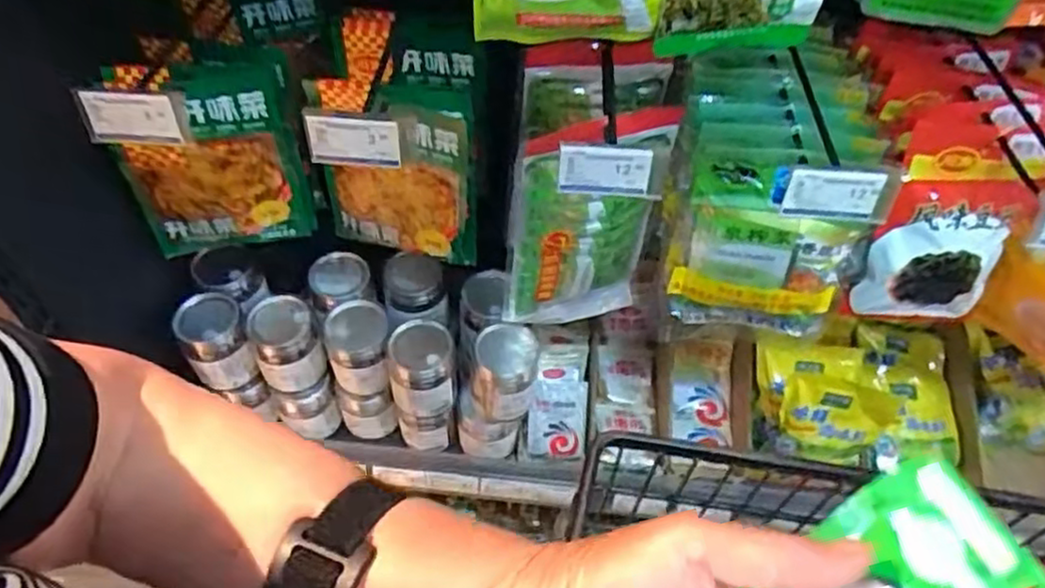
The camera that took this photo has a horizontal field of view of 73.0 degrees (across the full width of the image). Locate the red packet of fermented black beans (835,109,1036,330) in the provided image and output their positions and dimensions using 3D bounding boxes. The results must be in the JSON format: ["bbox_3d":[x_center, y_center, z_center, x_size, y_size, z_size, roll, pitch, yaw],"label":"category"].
[{"bbox_3d":[0.398,-0.060,0.660,0.136,0.209,0.033,3,33,-2],"label":"red packet of fermented black beans"}]

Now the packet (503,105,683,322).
[{"bbox_3d":[0.060,-0.054,0.679,0.147,0.264,0.022,-17,55,-15],"label":"packet"}]

